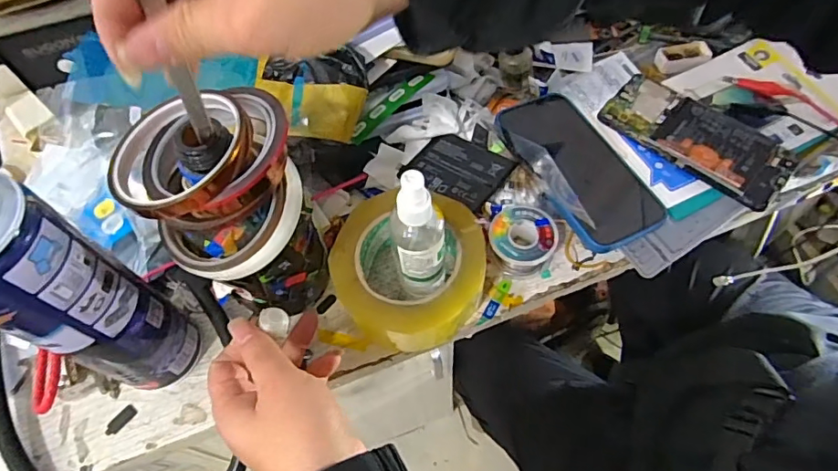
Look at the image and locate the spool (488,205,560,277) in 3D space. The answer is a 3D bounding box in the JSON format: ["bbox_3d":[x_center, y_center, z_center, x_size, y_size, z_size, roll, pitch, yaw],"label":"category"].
[{"bbox_3d":[0.085,0.006,0.418,0.053,0.032,0.052,-2,60,3],"label":"spool"}]

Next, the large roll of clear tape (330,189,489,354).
[{"bbox_3d":[-0.008,0.029,0.405,0.115,0.048,0.119,-2,60,3],"label":"large roll of clear tape"}]

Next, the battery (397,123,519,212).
[{"bbox_3d":[0.034,-0.065,0.445,0.085,0.012,0.069,30,70,31],"label":"battery"}]

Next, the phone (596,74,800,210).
[{"bbox_3d":[0.251,-0.091,0.459,0.157,0.010,0.073,37,69,22],"label":"phone"}]

